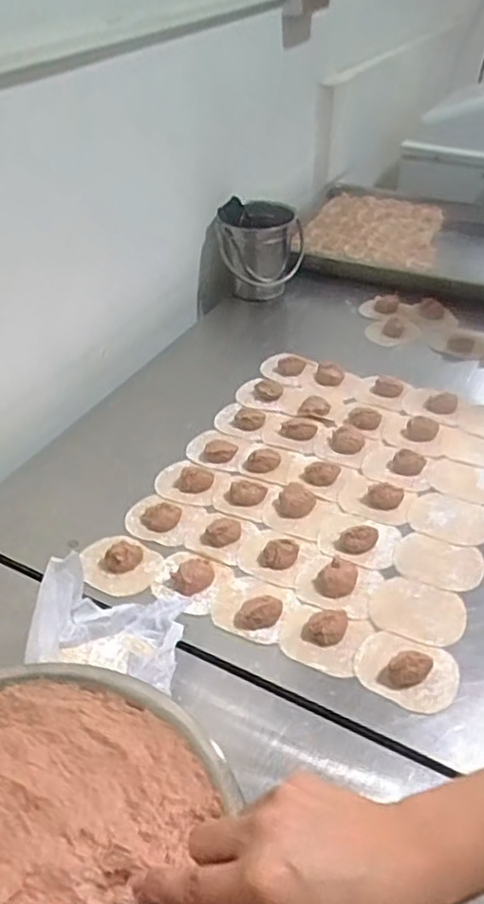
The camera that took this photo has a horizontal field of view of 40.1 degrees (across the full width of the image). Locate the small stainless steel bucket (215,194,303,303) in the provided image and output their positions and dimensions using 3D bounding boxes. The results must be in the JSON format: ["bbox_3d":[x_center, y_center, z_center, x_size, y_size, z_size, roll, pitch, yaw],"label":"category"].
[{"bbox_3d":[0.034,-0.357,1.181,0.143,0.149,0.142,-1,40,1],"label":"small stainless steel bucket"}]

